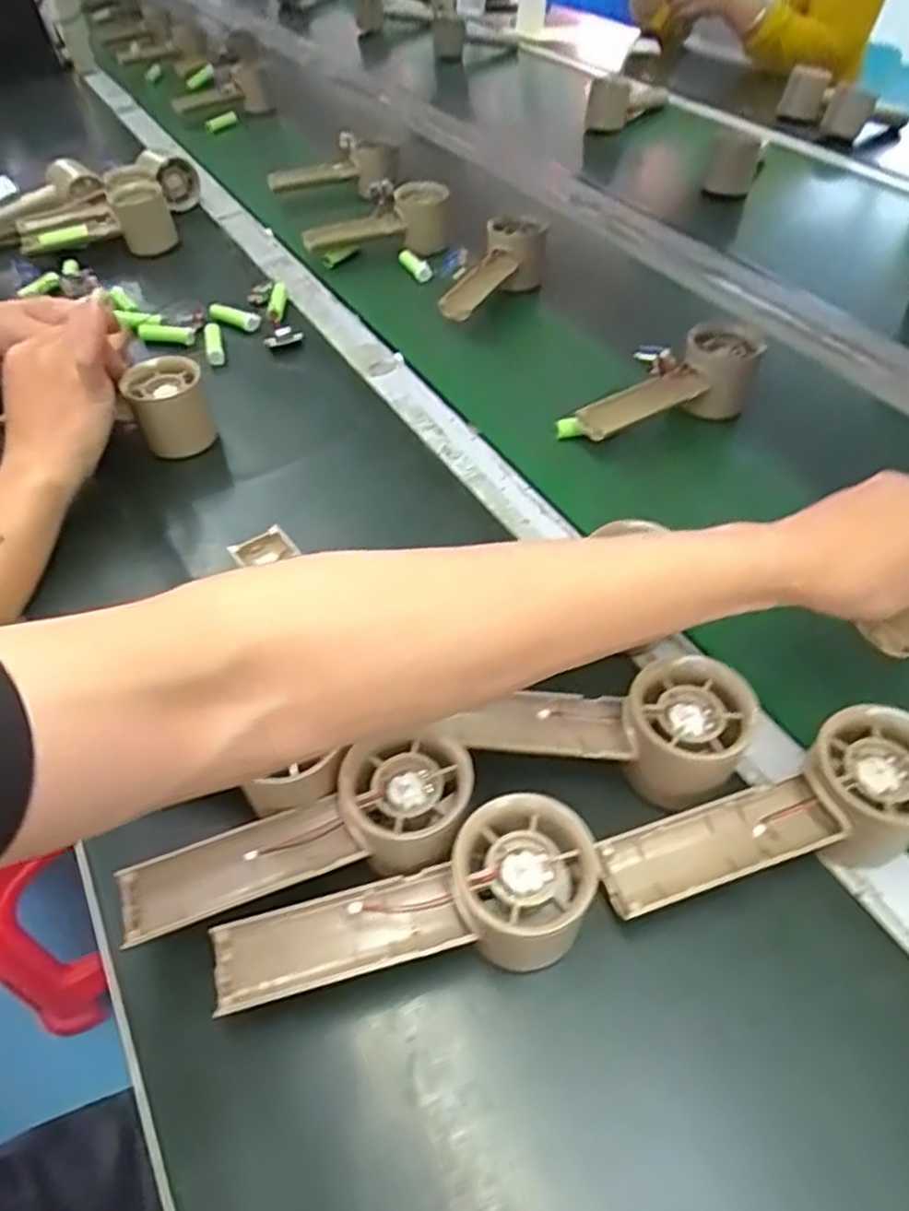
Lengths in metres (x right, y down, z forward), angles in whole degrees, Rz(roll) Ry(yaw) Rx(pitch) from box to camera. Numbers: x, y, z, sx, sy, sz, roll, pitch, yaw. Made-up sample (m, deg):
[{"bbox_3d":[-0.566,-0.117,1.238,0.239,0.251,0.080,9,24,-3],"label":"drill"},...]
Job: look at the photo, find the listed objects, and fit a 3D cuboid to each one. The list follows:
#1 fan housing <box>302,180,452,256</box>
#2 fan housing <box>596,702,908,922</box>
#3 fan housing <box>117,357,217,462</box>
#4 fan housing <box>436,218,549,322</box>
[{"bbox_3d":[-0.074,-0.401,0.775,0.159,0.074,0.056,-26,53,-17],"label":"fan housing"},{"bbox_3d":[0.142,0.099,0.321,0.155,0.049,0.056,-21,52,-13],"label":"fan housing"},{"bbox_3d":[-0.217,-0.153,0.556,0.056,0.053,0.053,-21,52,-13],"label":"fan housing"},{"bbox_3d":[0.038,-0.304,0.697,0.060,0.067,0.147,16,53,17],"label":"fan housing"}]

